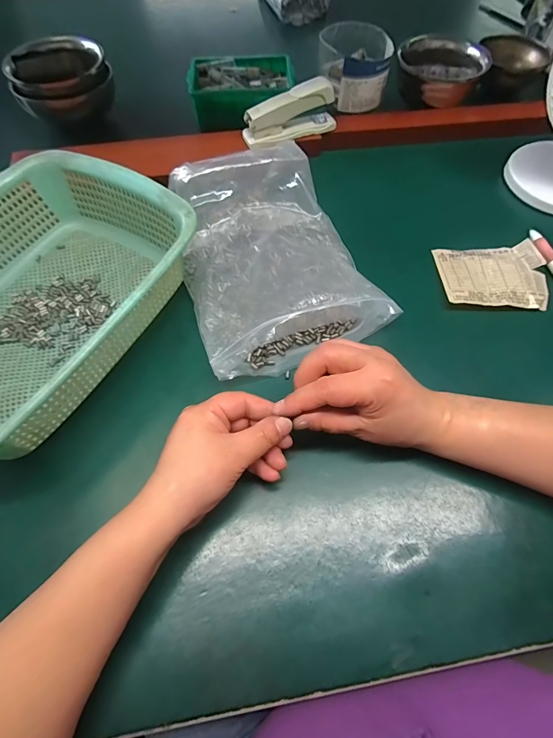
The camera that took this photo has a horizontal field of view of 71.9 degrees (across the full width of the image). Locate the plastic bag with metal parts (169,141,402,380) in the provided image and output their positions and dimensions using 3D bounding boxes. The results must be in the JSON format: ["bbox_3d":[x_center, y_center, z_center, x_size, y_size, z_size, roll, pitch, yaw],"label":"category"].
[{"bbox_3d":[-0.008,-0.122,0.395,0.177,0.063,0.233,-18,63,-10],"label":"plastic bag with metal parts"}]

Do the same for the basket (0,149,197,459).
[{"bbox_3d":[-0.226,-0.062,0.354,0.222,0.081,0.296,26,65,13],"label":"basket"}]

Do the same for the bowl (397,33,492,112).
[{"bbox_3d":[0.240,-0.436,0.565,0.120,0.060,0.120,0,62,0],"label":"bowl"}]

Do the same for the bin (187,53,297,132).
[{"bbox_3d":[-0.050,-0.405,0.556,0.148,0.050,0.109,-8,62,-5],"label":"bin"}]

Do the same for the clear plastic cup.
[{"bbox_3d":[0.108,-0.414,0.534,0.090,0.071,0.096,0,62,0],"label":"clear plastic cup"}]

